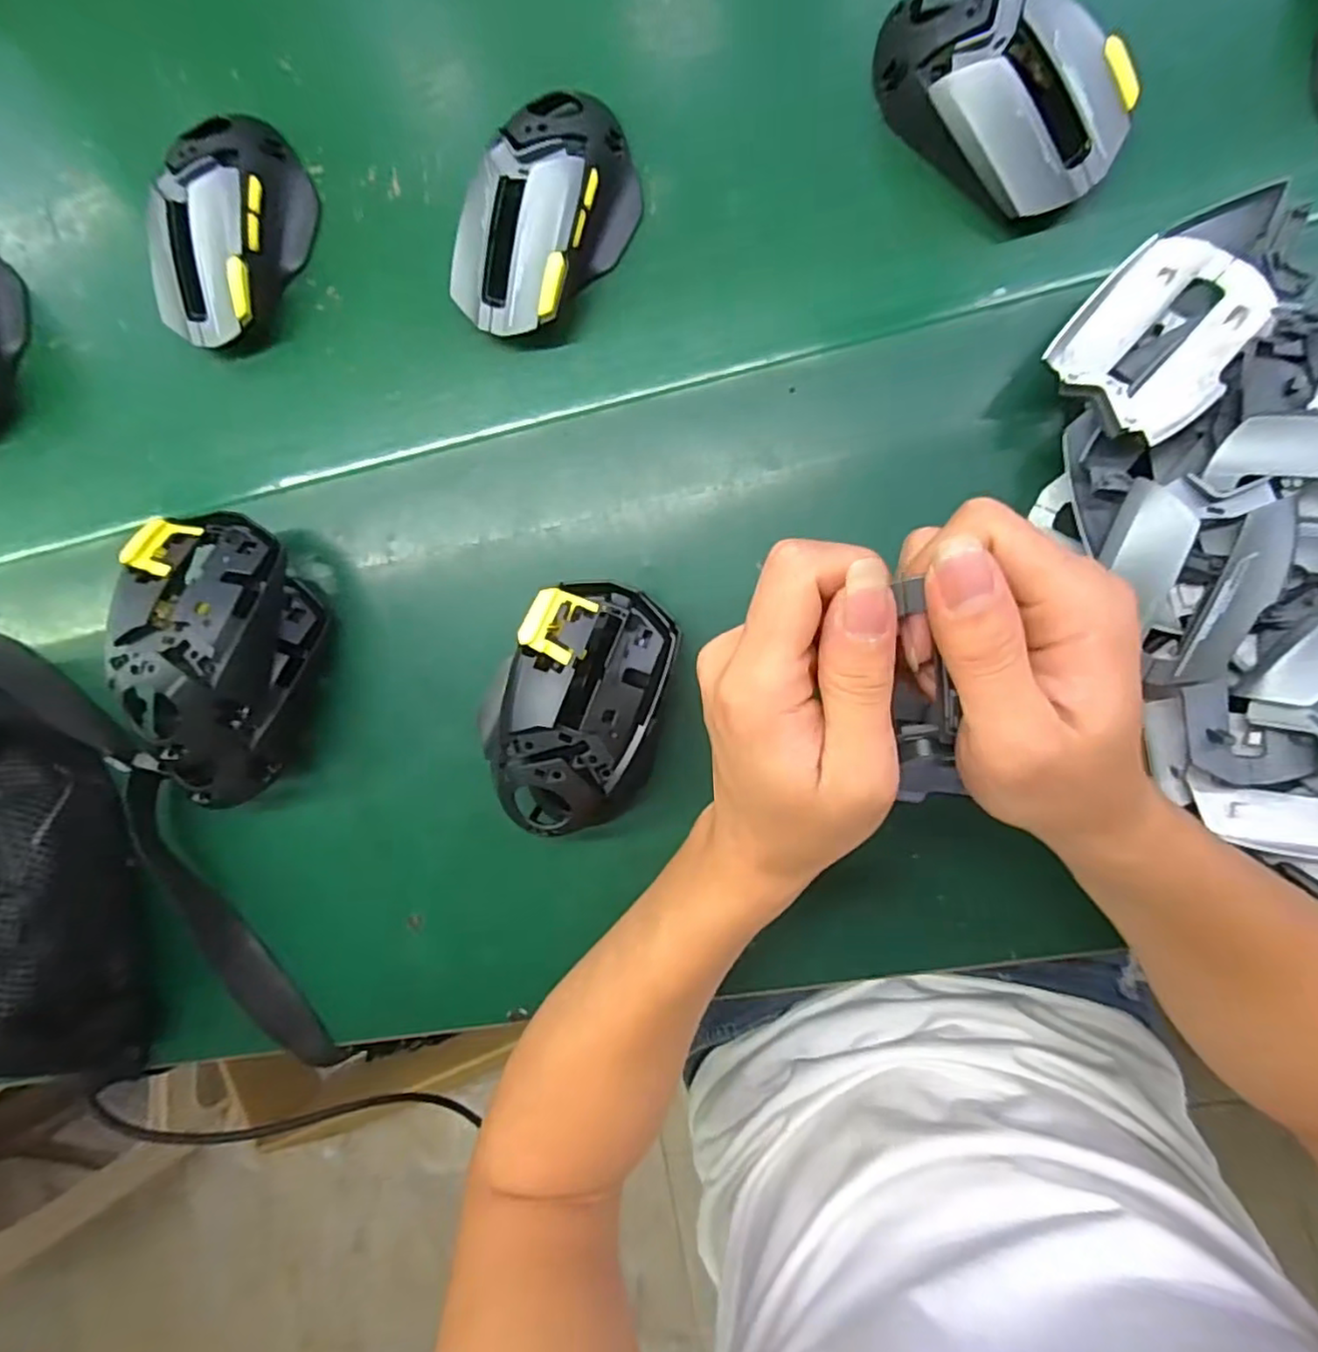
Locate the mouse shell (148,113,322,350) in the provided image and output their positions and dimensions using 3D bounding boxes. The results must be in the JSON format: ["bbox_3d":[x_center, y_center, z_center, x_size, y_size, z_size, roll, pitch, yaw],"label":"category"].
[{"bbox_3d":[-0.218,-0.226,0.344,0.060,0.039,0.112,21,97,5],"label":"mouse shell"}]

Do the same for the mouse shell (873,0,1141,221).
[{"bbox_3d":[0.144,-0.252,0.289,0.114,0.042,0.060,43,98,5],"label":"mouse shell"}]

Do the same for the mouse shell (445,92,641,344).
[{"bbox_3d":[-0.054,-0.217,0.316,0.068,0.040,0.112,29,98,4],"label":"mouse shell"}]

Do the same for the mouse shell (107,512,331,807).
[{"bbox_3d":[-0.212,-0.006,0.324,0.071,0.071,0.141,2,95,8],"label":"mouse shell"}]

